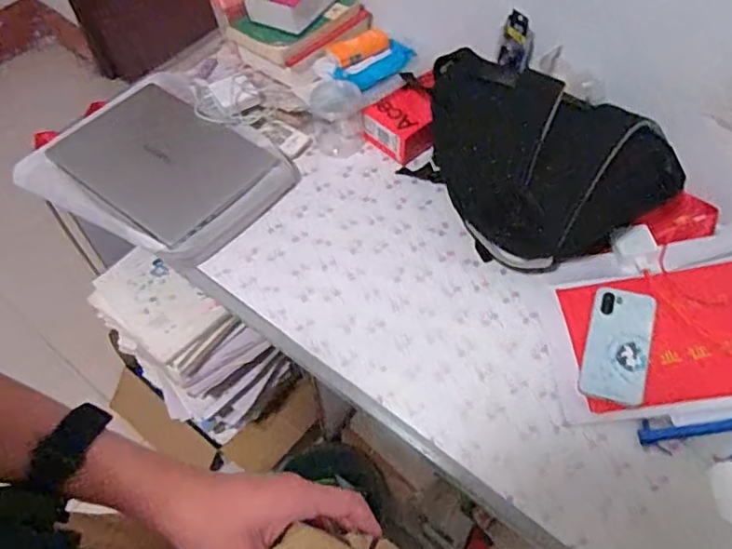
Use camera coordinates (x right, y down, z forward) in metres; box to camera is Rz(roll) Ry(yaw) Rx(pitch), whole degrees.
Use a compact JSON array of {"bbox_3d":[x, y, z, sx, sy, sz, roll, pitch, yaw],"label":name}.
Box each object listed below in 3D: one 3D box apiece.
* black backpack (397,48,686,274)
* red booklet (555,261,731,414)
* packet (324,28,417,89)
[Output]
[{"bbox_3d":[0.214,-0.164,0.888,0.186,0.205,0.398,-36,64,-21],"label":"black backpack"},{"bbox_3d":[0.410,0.078,0.796,0.256,0.010,0.183,-11,59,7],"label":"red booklet"},{"bbox_3d":[0.009,-0.403,1.099,0.163,0.050,0.100,-29,61,-18],"label":"packet"}]

